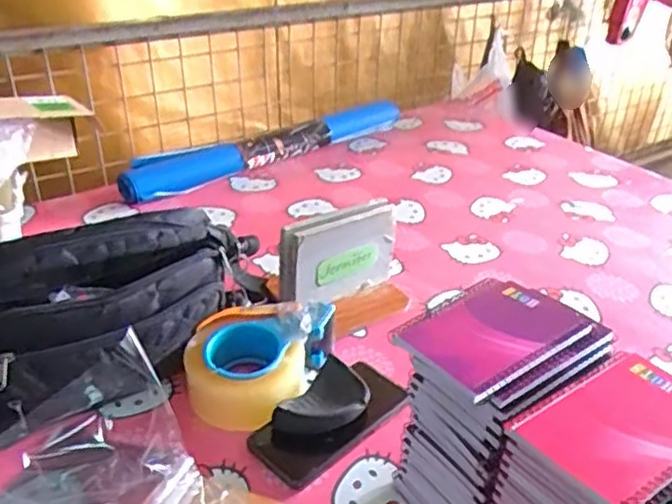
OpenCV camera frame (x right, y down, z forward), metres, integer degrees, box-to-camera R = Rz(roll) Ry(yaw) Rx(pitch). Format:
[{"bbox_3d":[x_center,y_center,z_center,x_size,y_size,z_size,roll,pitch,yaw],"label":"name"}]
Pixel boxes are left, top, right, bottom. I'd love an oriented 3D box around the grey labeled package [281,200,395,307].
[{"bbox_3d":[0.004,0.008,0.815,0.151,0.128,0.034,-19,37,-29],"label":"grey labeled package"}]

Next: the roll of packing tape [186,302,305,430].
[{"bbox_3d":[-0.092,0.120,0.686,0.117,0.066,0.120,1,32,-1],"label":"roll of packing tape"}]

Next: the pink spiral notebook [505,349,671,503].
[{"bbox_3d":[0.188,0.112,0.423,0.127,0.013,0.091,-19,37,-29],"label":"pink spiral notebook"}]

